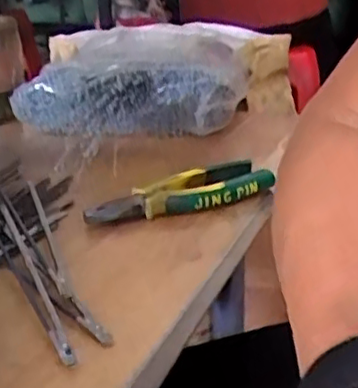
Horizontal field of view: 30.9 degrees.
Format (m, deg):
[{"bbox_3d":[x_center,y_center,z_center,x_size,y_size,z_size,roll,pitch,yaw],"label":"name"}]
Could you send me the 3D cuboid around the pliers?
[{"bbox_3d":[0.002,0.000,0.514,0.156,0.021,0.046,-16,27,-28],"label":"pliers"}]

